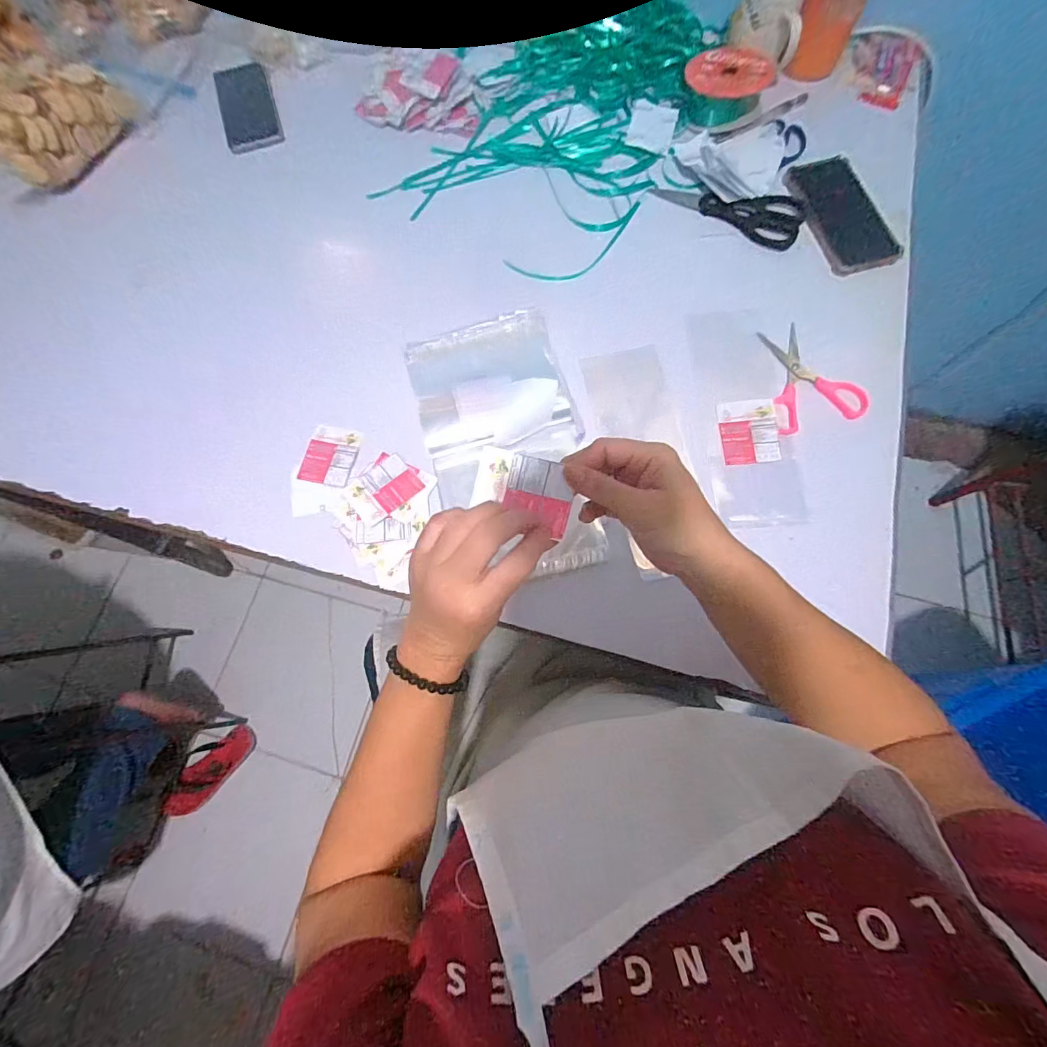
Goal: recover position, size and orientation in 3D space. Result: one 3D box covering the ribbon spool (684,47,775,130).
[{"bbox_3d":[0.277,-0.594,0.598,0.119,0.039,0.099,-29,76,-5],"label":"ribbon spool"}]

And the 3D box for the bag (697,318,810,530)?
[{"bbox_3d":[0.241,-0.128,0.497,0.085,0.010,0.268,-5,71,7],"label":"bag"}]

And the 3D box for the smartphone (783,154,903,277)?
[{"bbox_3d":[0.394,-0.382,0.553,0.082,0.015,0.168,-13,75,-1],"label":"smartphone"}]

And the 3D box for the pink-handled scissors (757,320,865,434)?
[{"bbox_3d":[0.311,-0.167,0.500,0.098,0.017,0.127,-14,75,-1],"label":"pink-handled scissors"}]

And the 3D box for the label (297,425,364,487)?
[{"bbox_3d":[-0.215,-0.076,0.502,0.059,0.004,0.072,7,69,6],"label":"label"}]

